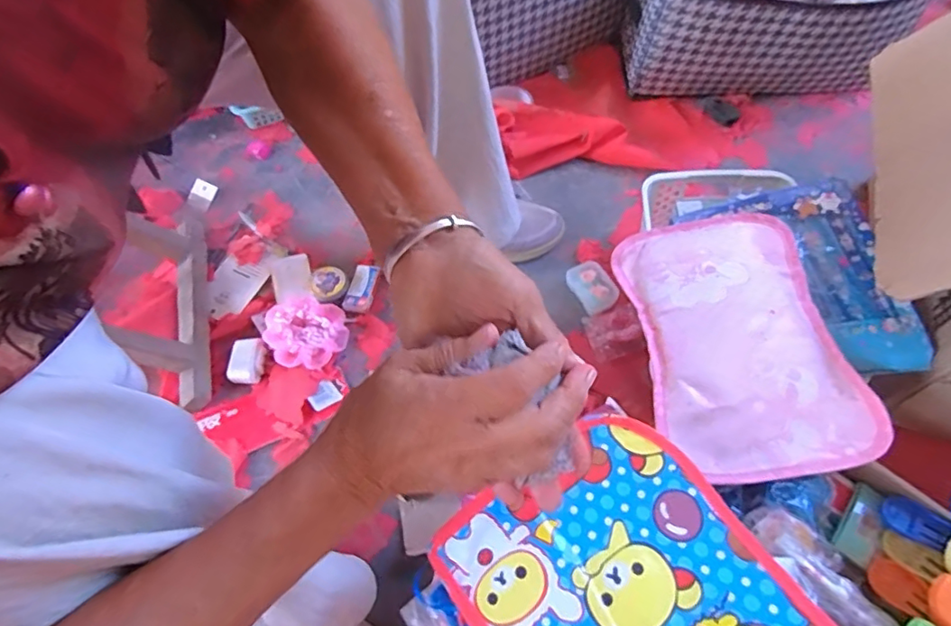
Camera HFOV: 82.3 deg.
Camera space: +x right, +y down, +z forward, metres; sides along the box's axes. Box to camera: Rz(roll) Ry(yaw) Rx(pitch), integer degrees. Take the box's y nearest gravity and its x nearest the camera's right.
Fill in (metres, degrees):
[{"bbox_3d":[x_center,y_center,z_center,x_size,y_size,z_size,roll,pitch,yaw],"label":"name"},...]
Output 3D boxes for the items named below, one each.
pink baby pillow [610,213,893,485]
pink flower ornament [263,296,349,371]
[{"bbox_3d":[0.254,0.014,0.536,0.176,0.040,0.284,-7,59,-1],"label":"pink baby pillow"},{"bbox_3d":[-0.208,0.023,0.672,0.091,0.039,0.089,-1,59,2],"label":"pink flower ornament"}]

